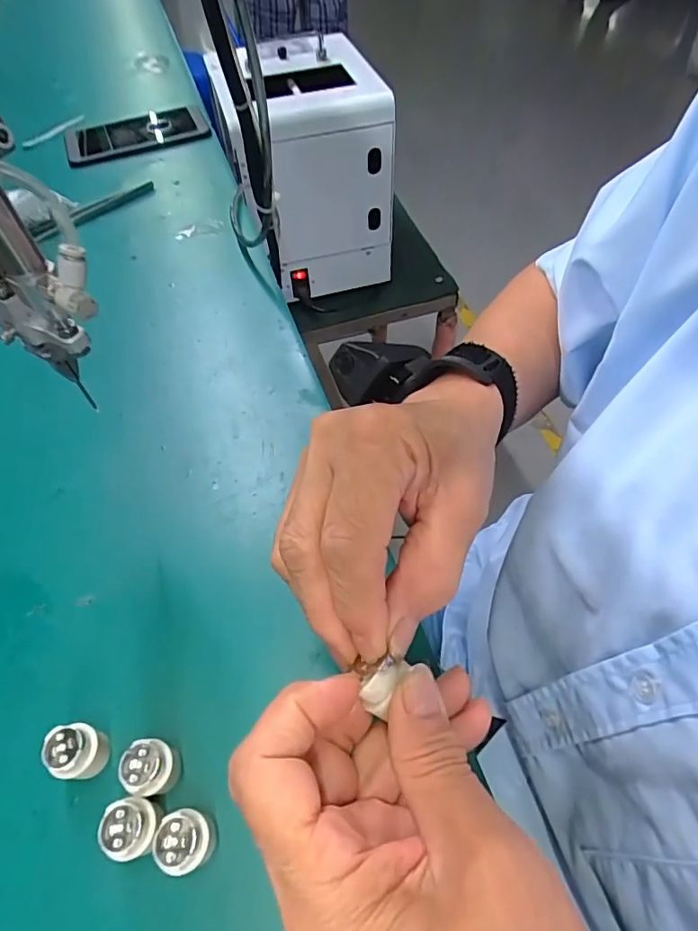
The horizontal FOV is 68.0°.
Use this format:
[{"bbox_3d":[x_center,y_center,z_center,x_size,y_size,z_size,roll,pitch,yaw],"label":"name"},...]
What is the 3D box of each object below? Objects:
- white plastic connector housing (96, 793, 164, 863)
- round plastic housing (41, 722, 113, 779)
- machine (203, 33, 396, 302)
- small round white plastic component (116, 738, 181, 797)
[{"bbox_3d":[-0.088,0.151,0.216,0.021,0.026,0.020,2,55,5],"label":"white plastic connector housing"},{"bbox_3d":[-0.122,0.129,0.233,0.019,0.028,0.020,-2,55,2],"label":"round plastic housing"},{"bbox_3d":[-0.042,-0.457,0.806,0.175,0.266,0.250,-17,56,-8],"label":"machine"},{"bbox_3d":[-0.086,0.134,0.229,0.018,0.029,0.020,12,57,12],"label":"small round white plastic component"}]

